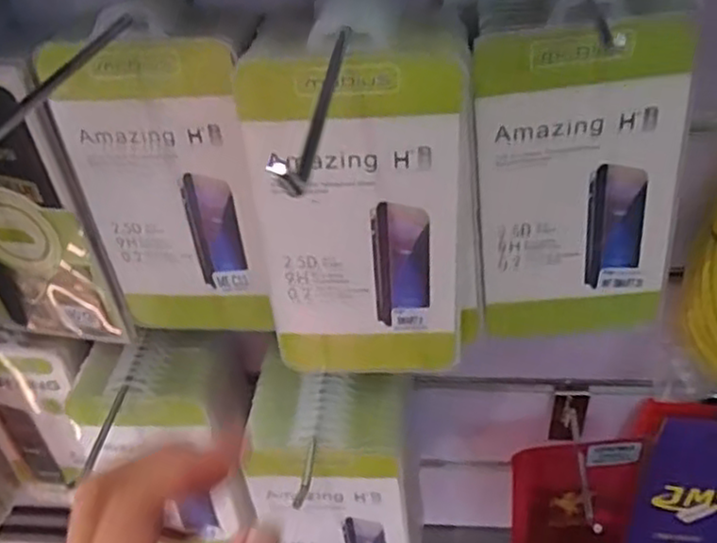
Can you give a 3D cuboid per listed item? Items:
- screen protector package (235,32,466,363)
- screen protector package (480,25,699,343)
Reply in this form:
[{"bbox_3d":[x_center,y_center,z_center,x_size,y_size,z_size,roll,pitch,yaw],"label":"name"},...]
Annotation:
[{"bbox_3d":[0.002,-0.019,0.315,0.088,0.163,0.014,-2,41,5],"label":"screen protector package"},{"bbox_3d":[0.100,-0.031,0.329,0.090,0.164,0.008,-1,41,6],"label":"screen protector package"}]

